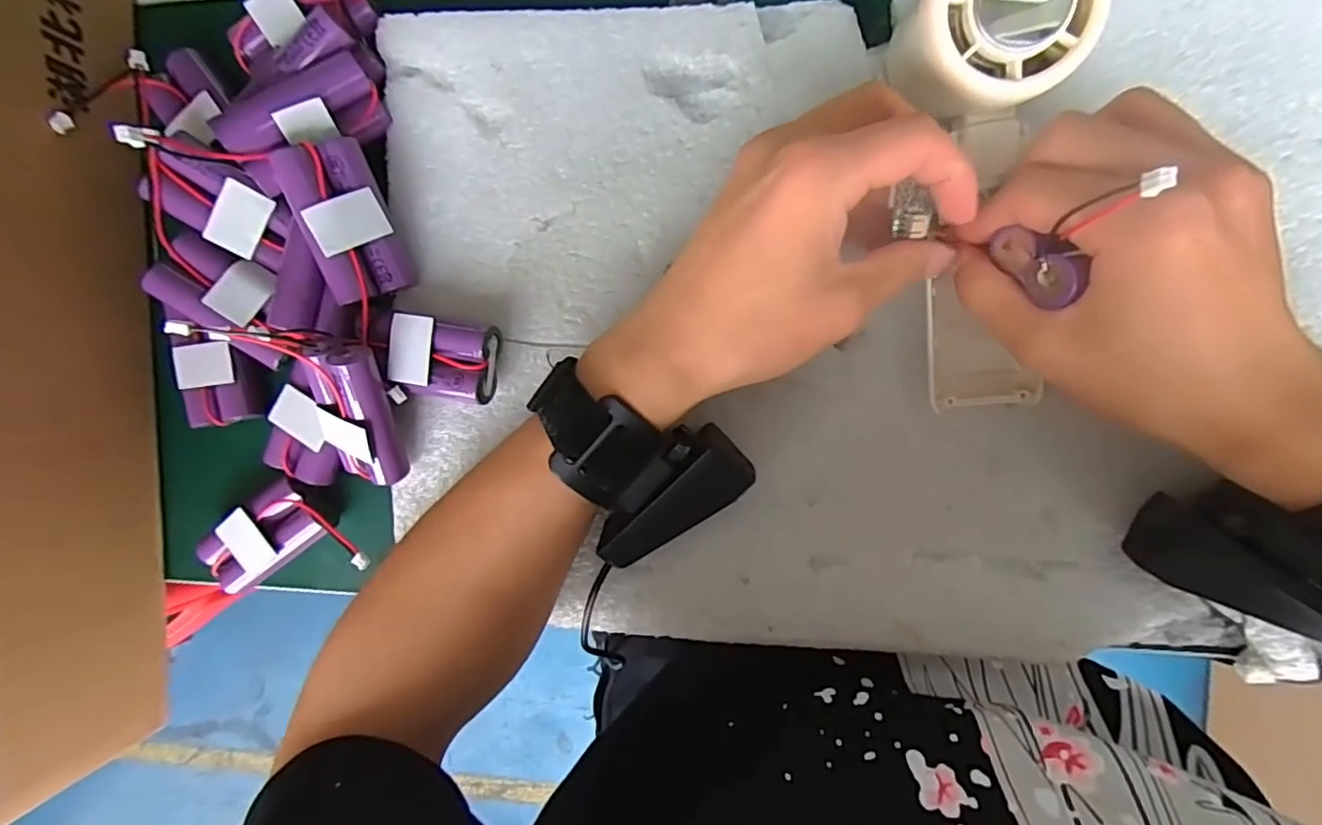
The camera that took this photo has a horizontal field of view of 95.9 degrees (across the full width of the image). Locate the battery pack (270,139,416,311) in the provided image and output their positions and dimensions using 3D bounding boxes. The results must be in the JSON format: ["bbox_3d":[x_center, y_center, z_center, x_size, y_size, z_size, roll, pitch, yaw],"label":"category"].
[{"bbox_3d":[-0.135,-0.084,0.259,0.038,0.015,0.066,-29,108,-31],"label":"battery pack"}]

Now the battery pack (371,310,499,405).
[{"bbox_3d":[-0.102,-0.025,0.271,0.055,0.022,0.034,9,96,7],"label":"battery pack"}]

